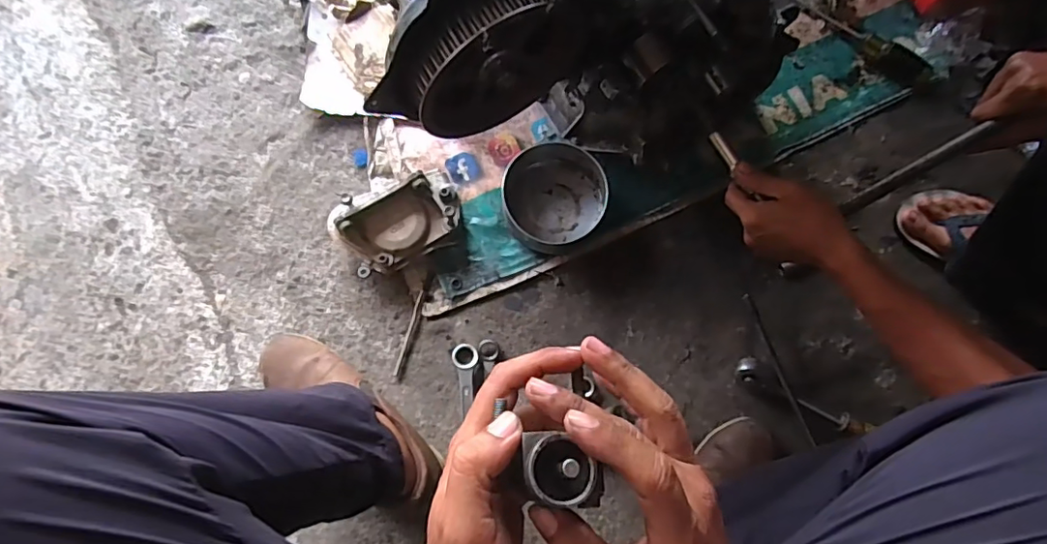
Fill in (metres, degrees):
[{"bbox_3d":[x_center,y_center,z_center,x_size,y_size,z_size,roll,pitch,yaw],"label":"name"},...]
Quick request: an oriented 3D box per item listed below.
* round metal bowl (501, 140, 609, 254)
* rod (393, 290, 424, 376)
[{"bbox_3d":[0.045,-0.106,0.778,0.146,0.075,0.141,-1,78,3],"label":"round metal bowl"},{"bbox_3d":[-0.160,0.084,0.760,0.008,0.004,0.121,15,79,6],"label":"rod"}]

